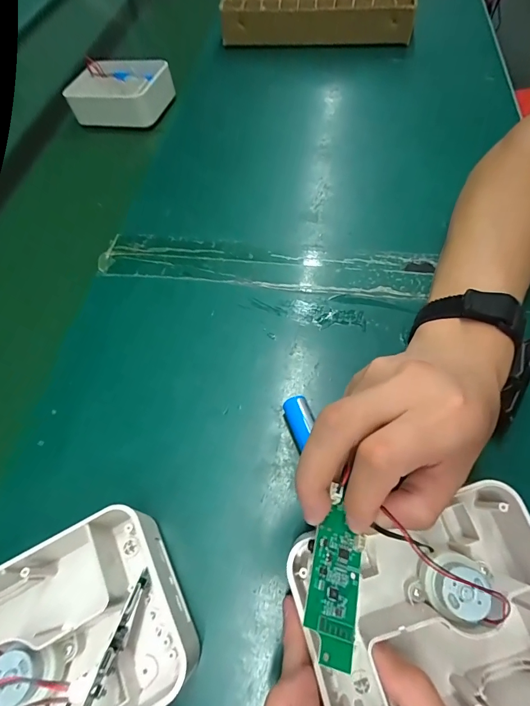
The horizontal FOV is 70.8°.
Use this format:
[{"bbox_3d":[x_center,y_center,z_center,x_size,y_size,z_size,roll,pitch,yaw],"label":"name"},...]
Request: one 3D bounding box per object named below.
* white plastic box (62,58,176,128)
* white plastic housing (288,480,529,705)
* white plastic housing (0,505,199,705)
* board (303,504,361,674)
[{"bbox_3d":[-0.200,-0.374,0.529,0.123,0.039,0.105,10,61,12],"label":"white plastic box"},{"bbox_3d":[0.093,0.138,0.201,0.140,0.050,0.098,-15,64,-4],"label":"white plastic housing"},{"bbox_3d":[-0.113,0.157,0.205,0.129,0.044,0.108,-25,63,-9],"label":"white plastic housing"},{"bbox_3d":[0.031,0.099,0.164,0.022,0.004,0.059,20,52,-2],"label":"board"}]

